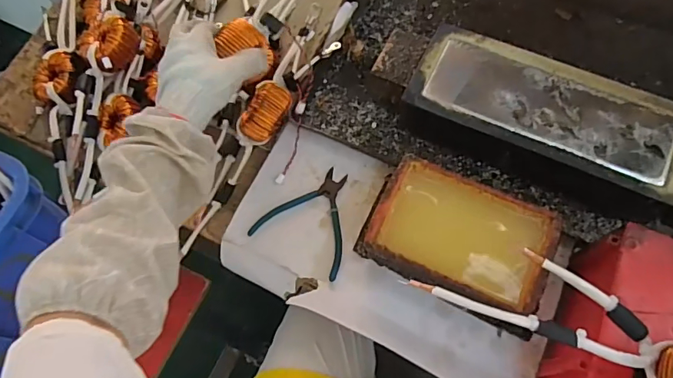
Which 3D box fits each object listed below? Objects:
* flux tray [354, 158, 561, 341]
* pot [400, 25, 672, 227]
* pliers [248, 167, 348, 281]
[{"bbox_3d":[0.143,0.062,0.578,0.201,0.068,0.136,23,69,11],"label":"flux tray"},{"bbox_3d":[0.263,-0.086,0.627,0.341,0.084,0.149,25,70,12],"label":"pot"},{"bbox_3d":[-0.025,0.034,0.628,0.124,0.007,0.130,28,70,13],"label":"pliers"}]

